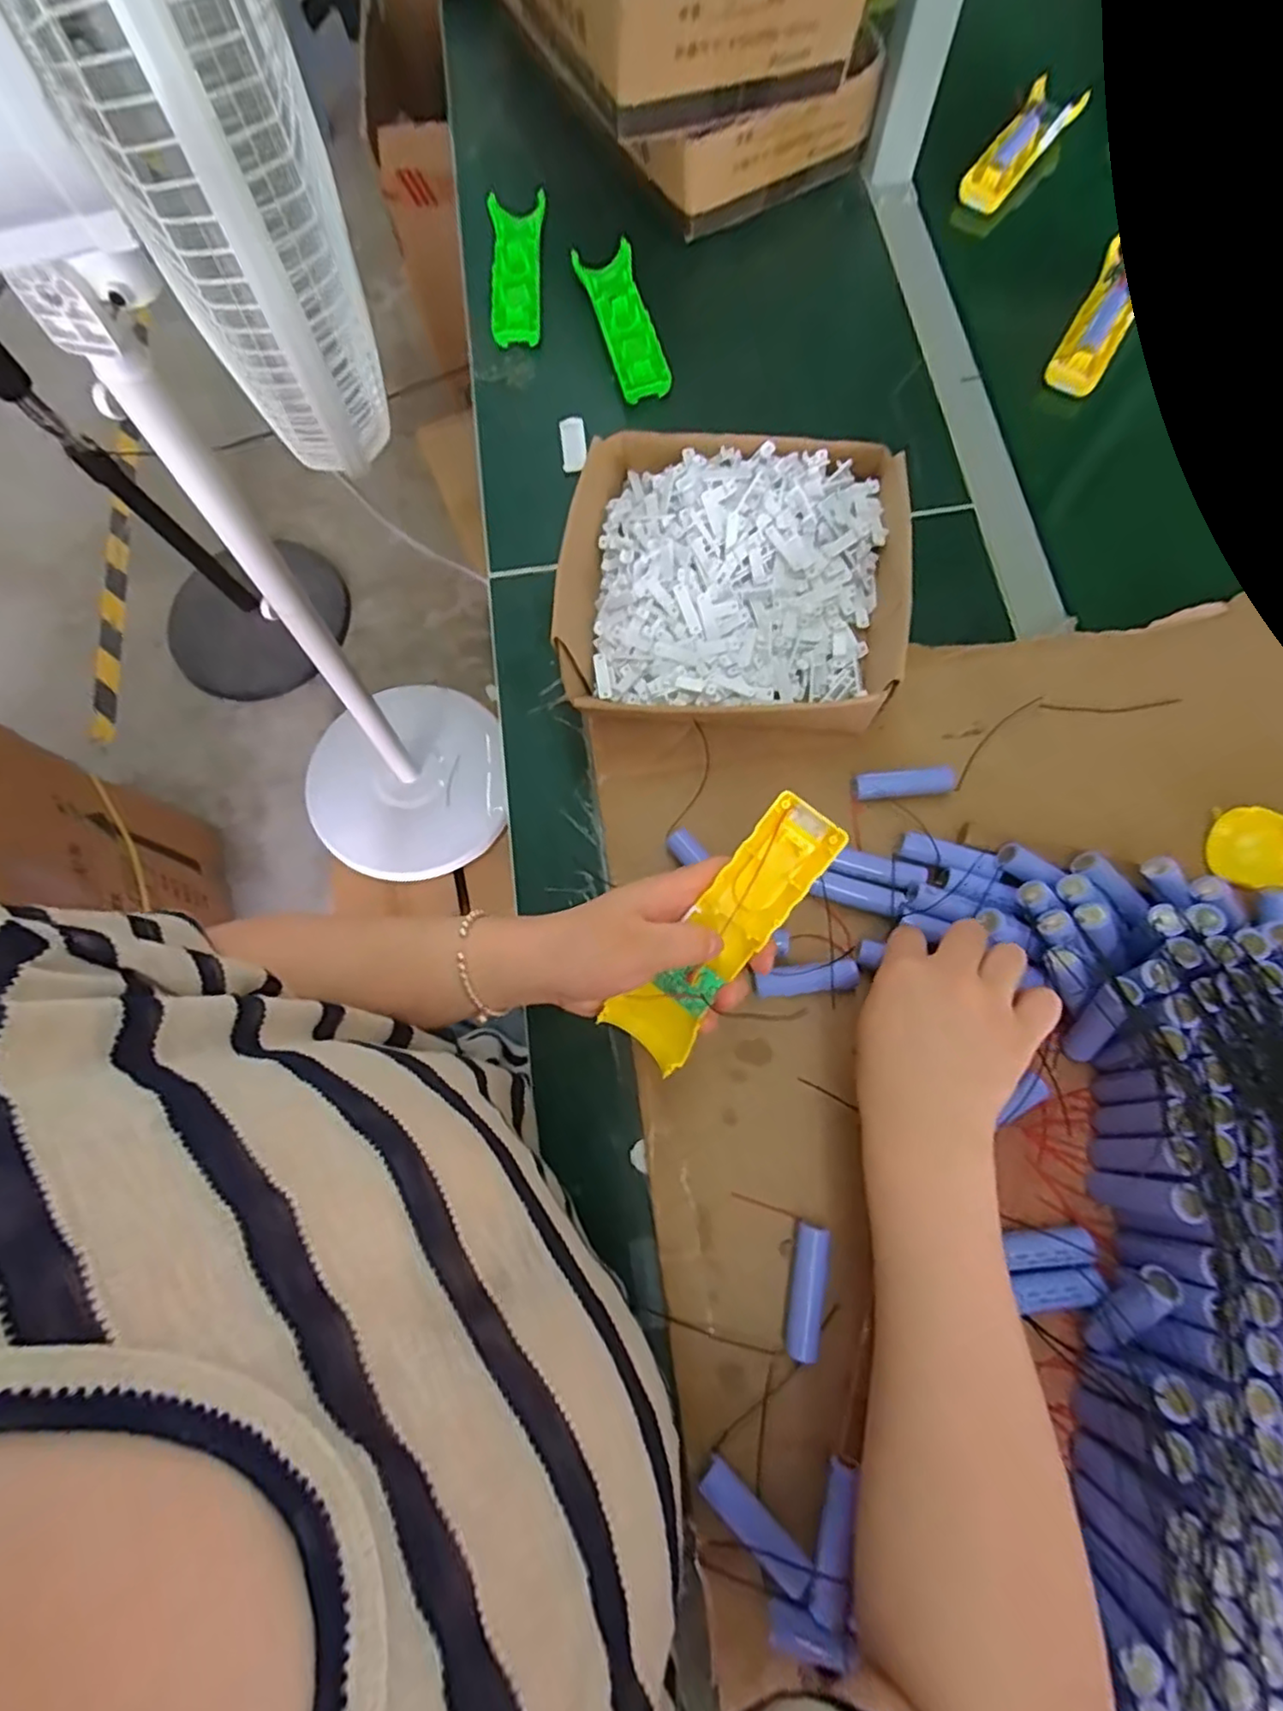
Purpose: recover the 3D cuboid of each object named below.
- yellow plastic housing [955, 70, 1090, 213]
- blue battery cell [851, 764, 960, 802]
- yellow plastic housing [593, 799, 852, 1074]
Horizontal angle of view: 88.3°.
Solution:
[{"bbox_3d":[0.371,-0.694,0.642,0.050,0.032,0.165,35,78,11],"label":"yellow plastic housing"},{"bbox_3d":[0.184,-0.050,0.463,0.072,0.014,0.017,-8,74,0],"label":"blue battery cell"},{"bbox_3d":[0.044,0.042,0.356,0.046,0.022,0.159,37,97,11],"label":"yellow plastic housing"}]

